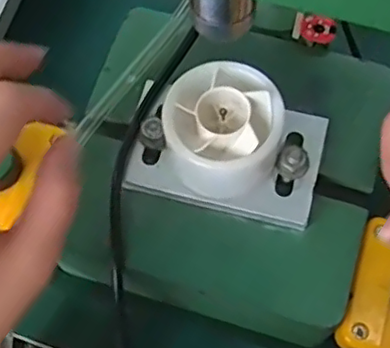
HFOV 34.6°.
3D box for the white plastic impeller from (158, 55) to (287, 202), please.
[{"bbox_3d":[0.011,-0.017,0.307,0.057,0.051,0.053,0,67,1],"label":"white plastic impeller"}]

